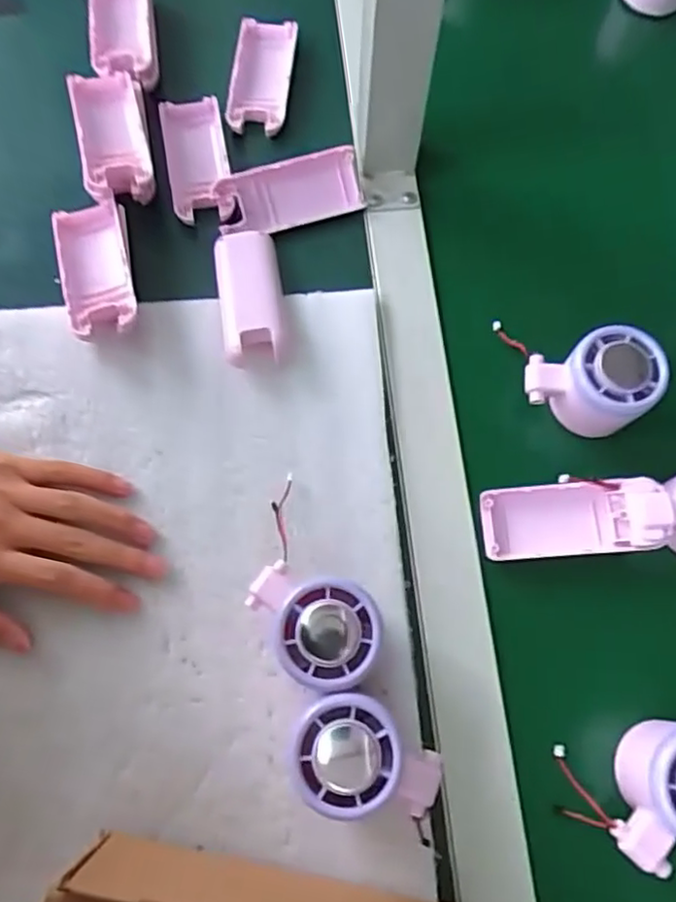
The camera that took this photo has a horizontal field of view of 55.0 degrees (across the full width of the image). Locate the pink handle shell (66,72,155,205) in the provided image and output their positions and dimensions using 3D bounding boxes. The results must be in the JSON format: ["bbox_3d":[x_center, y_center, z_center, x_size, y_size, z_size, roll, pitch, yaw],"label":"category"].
[{"bbox_3d":[-0.162,-0.227,0.466,0.046,0.028,0.107,-15,72,-4],"label":"pink handle shell"}]

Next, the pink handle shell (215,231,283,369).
[{"bbox_3d":[-0.059,-0.105,0.434,0.040,0.025,0.106,-10,71,-2],"label":"pink handle shell"}]

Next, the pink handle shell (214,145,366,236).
[{"bbox_3d":[-0.034,-0.183,0.461,0.100,0.028,0.039,-13,72,-4],"label":"pink handle shell"}]

